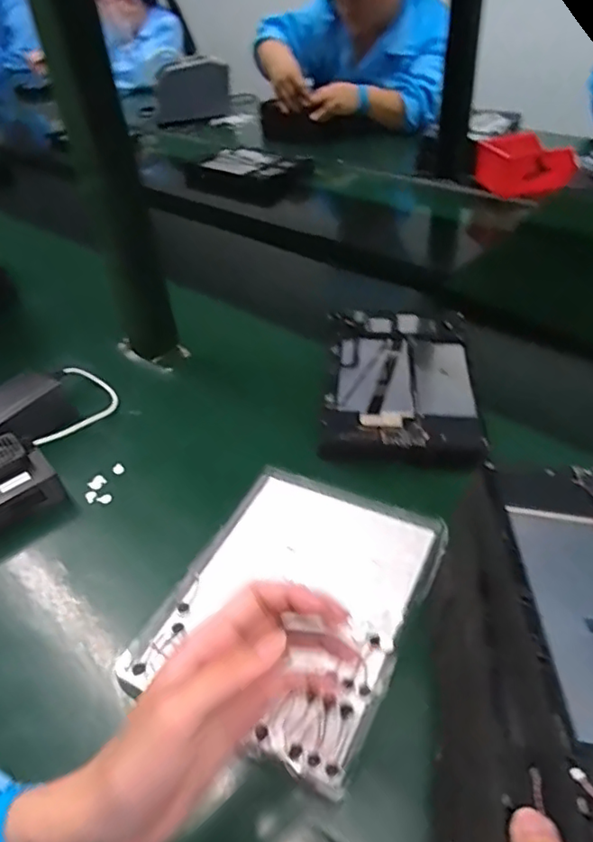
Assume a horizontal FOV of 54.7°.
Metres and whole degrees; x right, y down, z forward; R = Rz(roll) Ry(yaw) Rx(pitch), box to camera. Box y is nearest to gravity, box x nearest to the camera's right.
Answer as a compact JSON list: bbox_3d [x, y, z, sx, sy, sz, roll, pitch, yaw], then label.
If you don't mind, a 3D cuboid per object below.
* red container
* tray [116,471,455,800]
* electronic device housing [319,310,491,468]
[{"bbox_3d":[0.389,-0.442,0.992,0.128,0.081,0.122,-17,41,-14],"label":"red container"},{"bbox_3d":[0.001,0.126,0.427,0.168,0.011,0.216,16,44,24],"label":"tray"},{"bbox_3d":[0.107,-0.042,0.594,0.145,0.028,0.251,1,40,8],"label":"electronic device housing"}]

